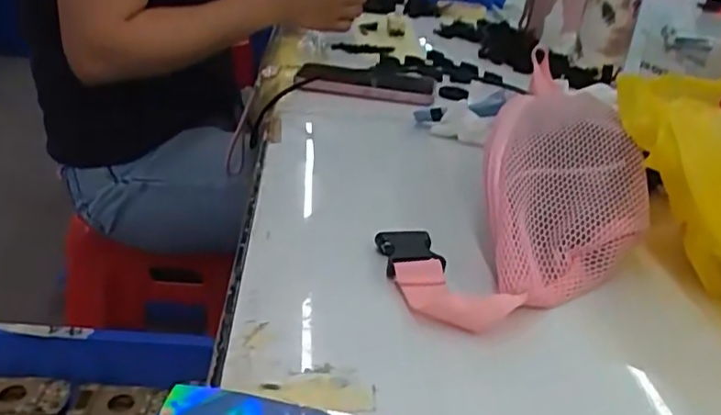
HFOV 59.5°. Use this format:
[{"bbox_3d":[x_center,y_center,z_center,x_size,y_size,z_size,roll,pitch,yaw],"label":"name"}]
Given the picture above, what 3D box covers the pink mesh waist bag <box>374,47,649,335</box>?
[{"bbox_3d":[0.115,-0.014,0.433,0.144,0.083,0.238,26,34,33],"label":"pink mesh waist bag"}]

